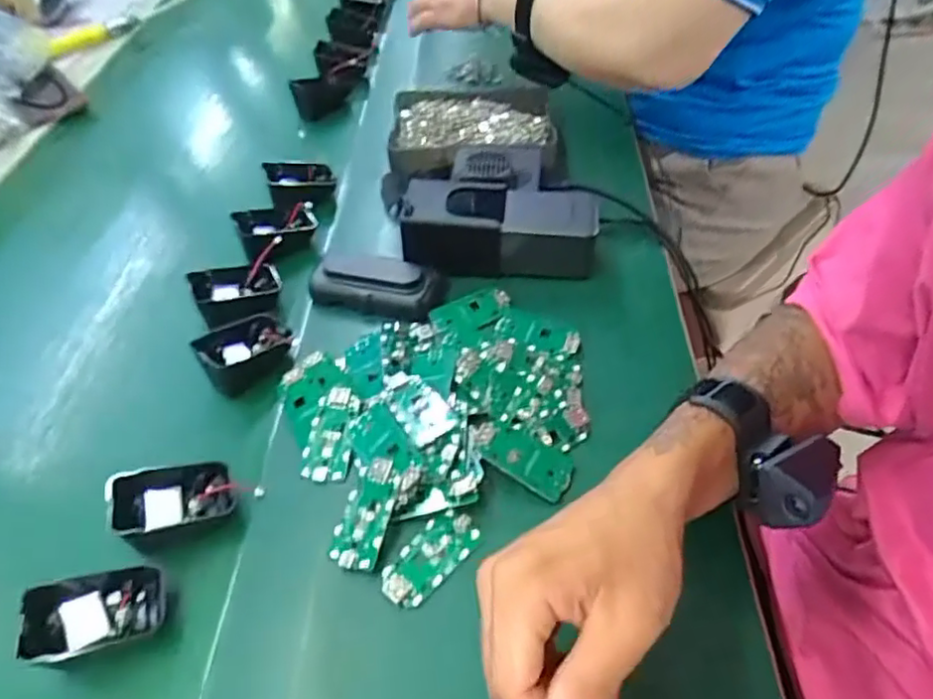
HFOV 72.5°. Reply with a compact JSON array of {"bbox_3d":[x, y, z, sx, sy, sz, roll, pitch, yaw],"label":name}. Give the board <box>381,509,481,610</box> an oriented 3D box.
[{"bbox_3d":[-0.021,0.121,0.373,0.063,0.005,0.031,-39,55,-24],"label":"board"}]

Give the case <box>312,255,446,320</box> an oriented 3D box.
[{"bbox_3d":[-0.072,-0.054,0.510,0.104,0.027,0.039,4,50,10],"label":"case"}]

